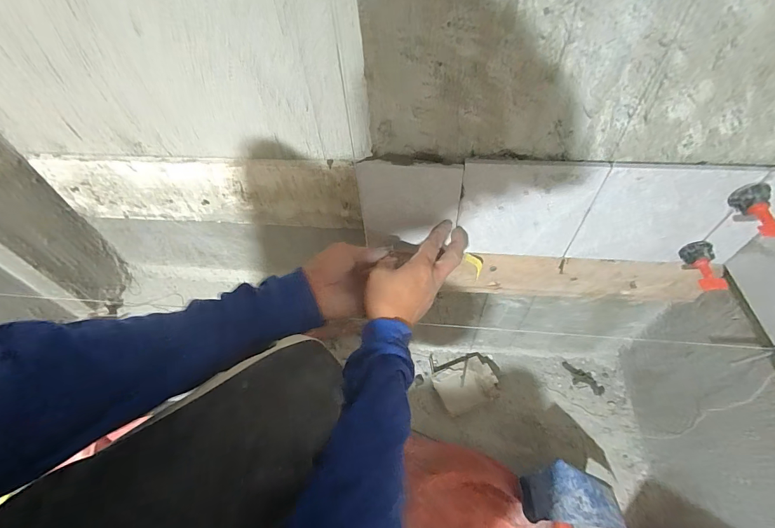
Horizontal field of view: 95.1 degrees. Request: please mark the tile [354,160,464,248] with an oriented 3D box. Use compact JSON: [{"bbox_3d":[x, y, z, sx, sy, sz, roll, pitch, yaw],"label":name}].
[{"bbox_3d":[0.025,-0.069,0.434,0.118,0.125,0.009,3,53,6],"label":"tile"}]

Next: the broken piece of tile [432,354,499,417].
[{"bbox_3d":[0.168,0.251,0.741,0.135,0.042,0.102,-20,54,-11],"label":"broken piece of tile"}]

